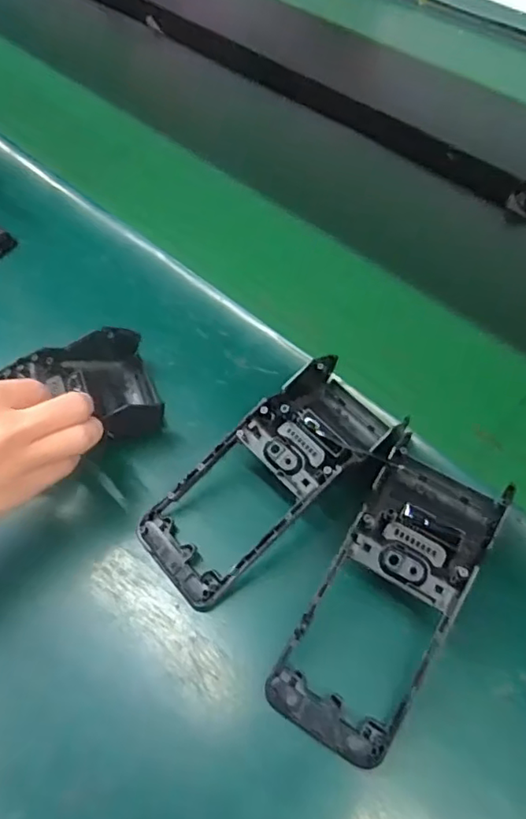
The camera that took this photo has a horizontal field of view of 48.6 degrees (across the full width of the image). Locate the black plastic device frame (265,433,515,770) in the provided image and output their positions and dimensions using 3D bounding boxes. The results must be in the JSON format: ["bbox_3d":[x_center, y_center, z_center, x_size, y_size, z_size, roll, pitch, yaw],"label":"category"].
[{"bbox_3d":[0.079,0.102,0.346,0.079,0.048,0.187,29,60,17],"label":"black plastic device frame"}]

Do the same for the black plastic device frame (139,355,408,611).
[{"bbox_3d":[0.011,0.043,0.387,0.091,0.050,0.190,38,63,21],"label":"black plastic device frame"}]

